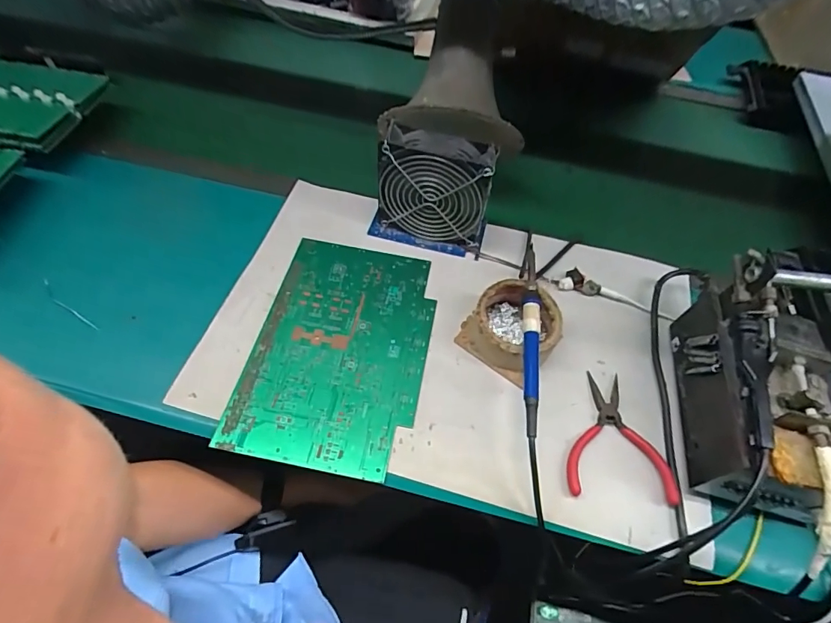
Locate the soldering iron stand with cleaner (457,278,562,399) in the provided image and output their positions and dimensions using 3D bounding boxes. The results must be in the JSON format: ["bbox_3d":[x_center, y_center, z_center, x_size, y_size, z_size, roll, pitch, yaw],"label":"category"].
[{"bbox_3d":[0.099,0.015,0.456,0.088,0.053,0.080,32,58,20],"label":"soldering iron stand with cleaner"}]

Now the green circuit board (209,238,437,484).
[{"bbox_3d":[-0.073,0.033,0.457,0.167,0.006,0.246,12,58,3],"label":"green circuit board"}]

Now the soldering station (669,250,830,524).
[{"bbox_3d":[0.313,0.068,0.385,0.132,0.108,0.205,16,54,10],"label":"soldering station"}]

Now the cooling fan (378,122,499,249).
[{"bbox_3d":[0.021,-0.133,0.502,0.121,0.127,0.041,11,54,6],"label":"cooling fan"}]

